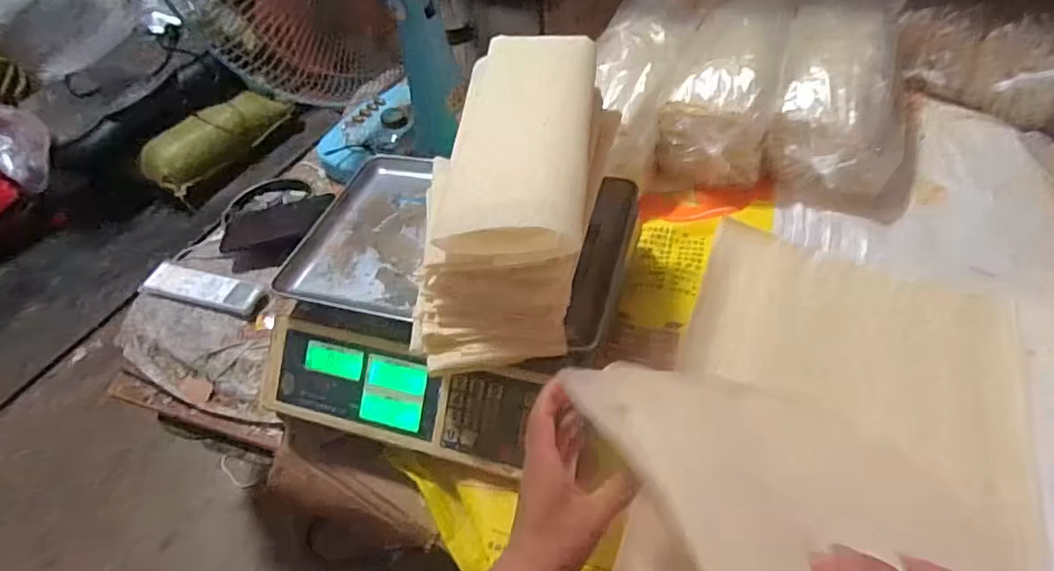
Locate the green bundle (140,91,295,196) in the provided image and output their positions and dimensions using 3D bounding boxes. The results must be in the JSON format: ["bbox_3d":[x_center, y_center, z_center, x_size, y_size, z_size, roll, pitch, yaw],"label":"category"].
[{"bbox_3d":[-0.885,-0.435,1.590,0.119,0.130,0.424,19,55,20],"label":"green bundle"}]

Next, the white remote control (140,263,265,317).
[{"bbox_3d":[-0.430,0.007,0.740,0.184,0.024,0.047,12,53,15],"label":"white remote control"}]

